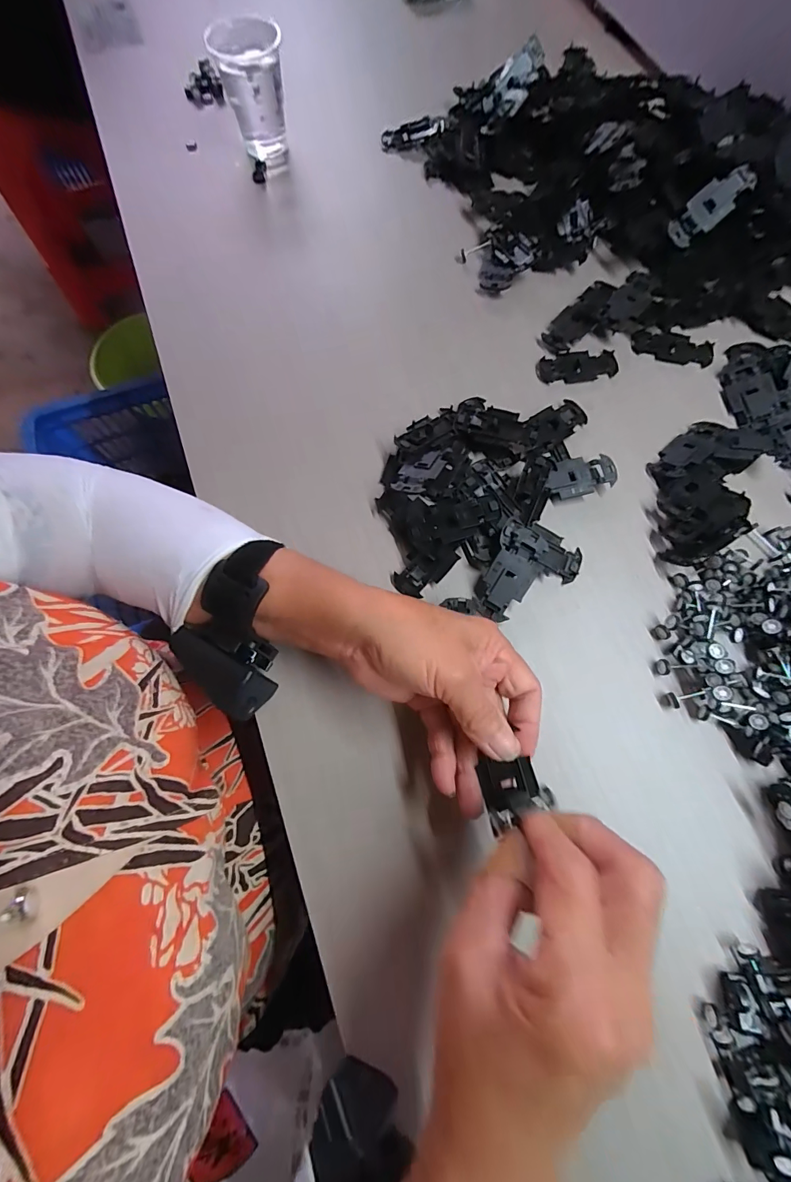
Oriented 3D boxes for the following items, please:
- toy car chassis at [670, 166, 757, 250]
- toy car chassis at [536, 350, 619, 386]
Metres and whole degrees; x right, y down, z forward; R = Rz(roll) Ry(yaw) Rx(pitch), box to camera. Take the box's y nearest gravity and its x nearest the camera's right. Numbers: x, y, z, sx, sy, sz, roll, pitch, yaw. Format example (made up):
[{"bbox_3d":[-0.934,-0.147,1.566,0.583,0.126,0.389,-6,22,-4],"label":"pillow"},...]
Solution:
[{"bbox_3d":[0.260,-0.318,0.348,0.063,0.005,0.028,-37,104,20],"label":"toy car chassis"},{"bbox_3d":[0.152,-0.187,0.352,0.065,0.004,0.027,-7,75,-2],"label":"toy car chassis"}]

